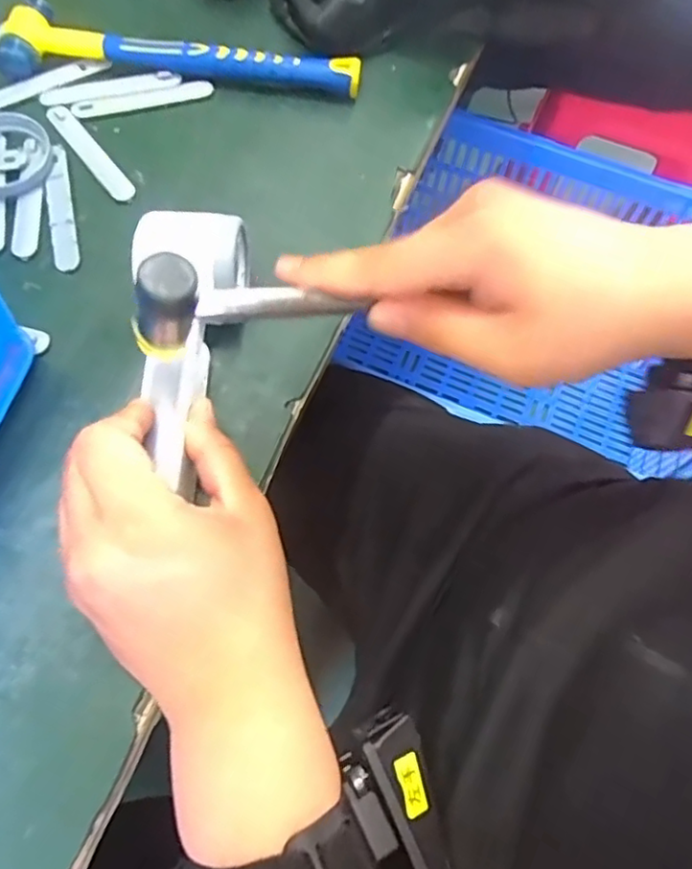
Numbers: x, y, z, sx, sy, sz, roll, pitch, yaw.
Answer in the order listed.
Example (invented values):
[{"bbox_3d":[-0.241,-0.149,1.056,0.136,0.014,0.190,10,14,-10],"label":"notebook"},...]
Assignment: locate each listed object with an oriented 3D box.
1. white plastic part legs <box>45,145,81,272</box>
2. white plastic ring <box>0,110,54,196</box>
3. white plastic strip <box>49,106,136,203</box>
[{"bbox_3d":[-0.178,-0.143,0.391,0.015,0.004,0.092,-12,69,-8],"label":"white plastic part legs"},{"bbox_3d":[-0.220,-0.182,0.400,0.061,0.010,0.068,-30,72,-15],"label":"white plastic ring"},{"bbox_3d":[-0.167,-0.184,0.407,0.015,0.004,0.092,-35,74,-16],"label":"white plastic strip"}]

